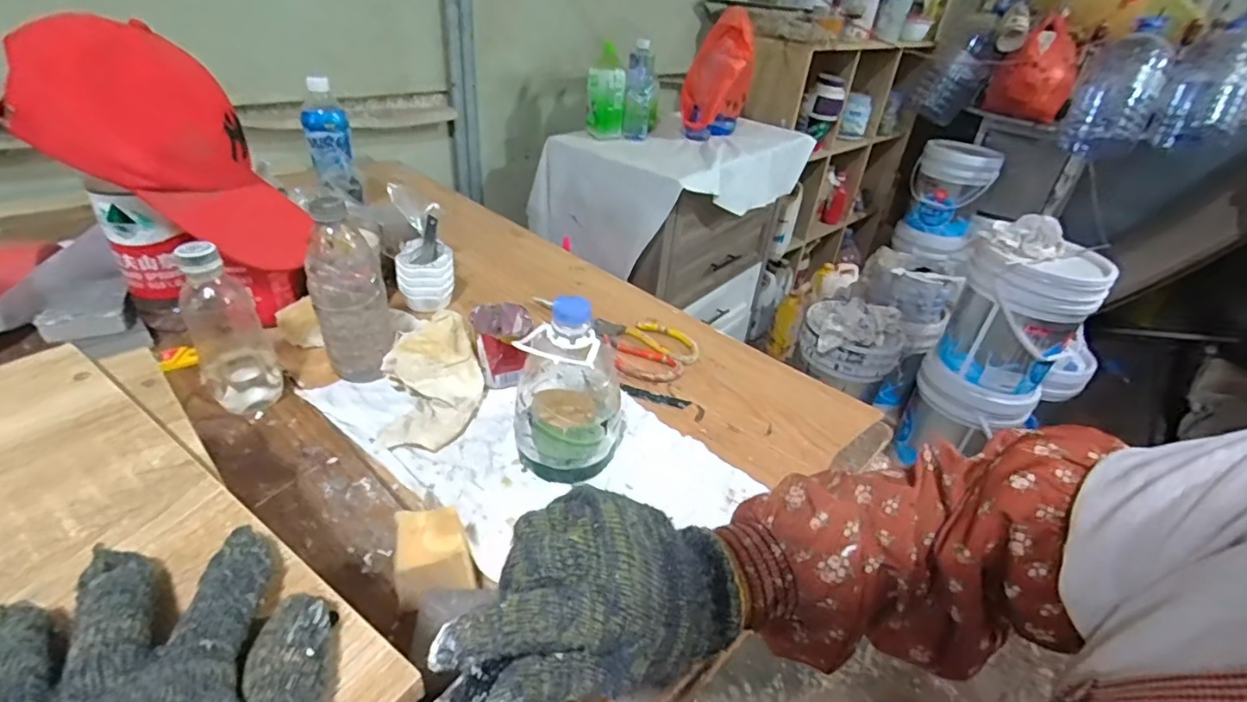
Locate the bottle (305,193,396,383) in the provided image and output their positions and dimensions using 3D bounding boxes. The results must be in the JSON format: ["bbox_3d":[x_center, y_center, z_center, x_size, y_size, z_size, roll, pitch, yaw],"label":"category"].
[{"bbox_3d":[-0.283,-0.060,0.586,0.066,0.179,0.054,12,35,8],"label":"bottle"}]

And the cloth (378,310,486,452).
[{"bbox_3d":[-0.198,0.026,0.584,0.103,0.071,0.131,-4,35,-15],"label":"cloth"}]

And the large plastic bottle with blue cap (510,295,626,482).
[{"bbox_3d":[-0.048,0.027,0.533,0.103,0.166,0.112,6,34,0],"label":"large plastic bottle with blue cap"}]

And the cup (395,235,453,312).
[{"bbox_3d":[-0.260,-0.100,0.752,0.067,0.072,0.073,4,34,-3],"label":"cup"}]

